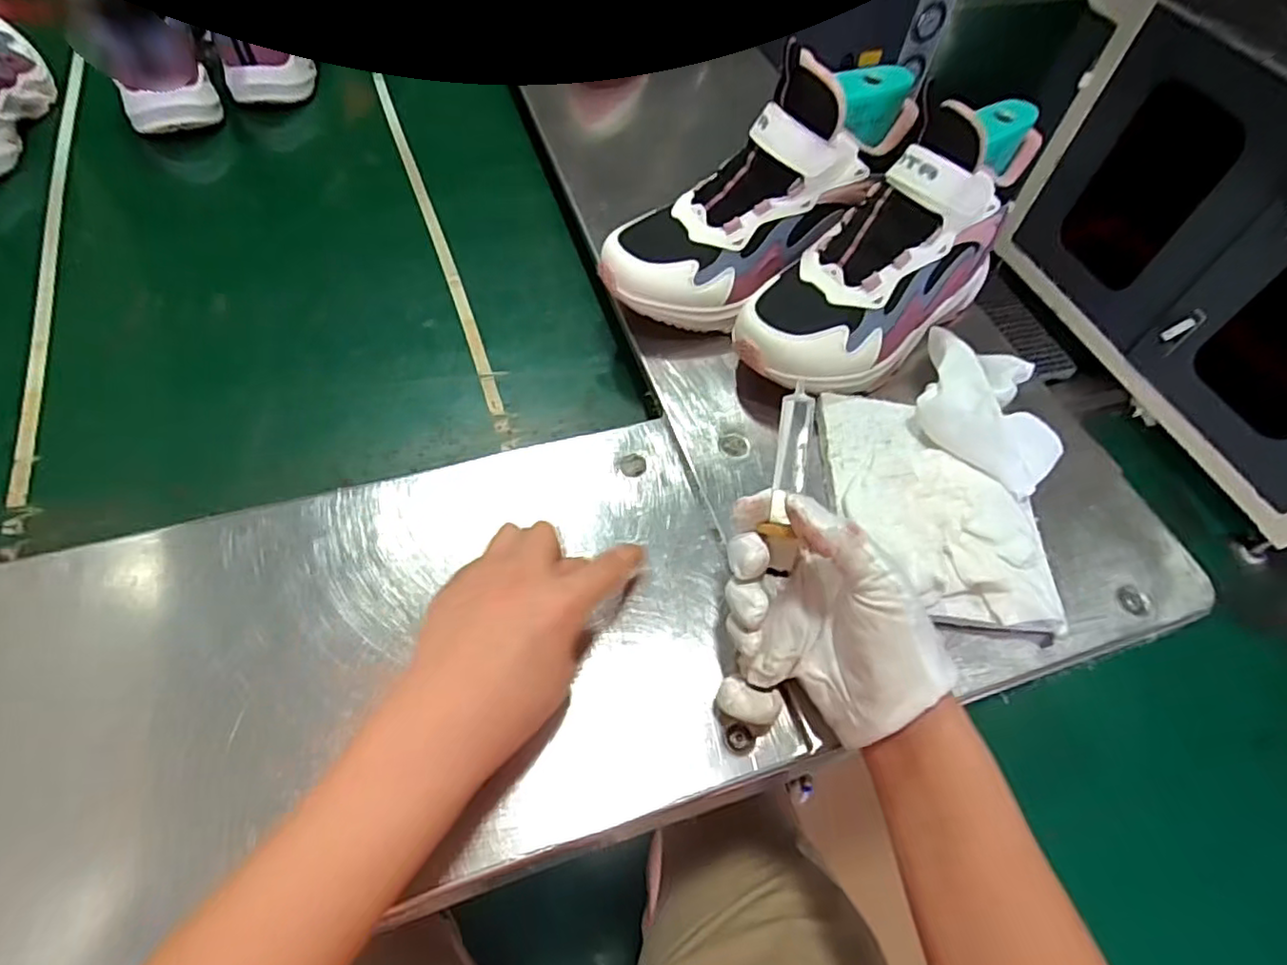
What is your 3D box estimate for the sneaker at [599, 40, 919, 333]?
[{"bbox_3d":[0.084,-0.207,0.462,0.244,0.106,0.084,-38,62,9],"label":"sneaker"}]

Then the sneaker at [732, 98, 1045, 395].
[{"bbox_3d":[0.171,-0.165,0.453,0.105,0.140,0.230,40,62,20],"label":"sneaker"}]

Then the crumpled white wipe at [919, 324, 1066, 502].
[{"bbox_3d":[0.235,-0.053,0.436,0.095,0.041,0.111,19,57,9],"label":"crumpled white wipe"}]

